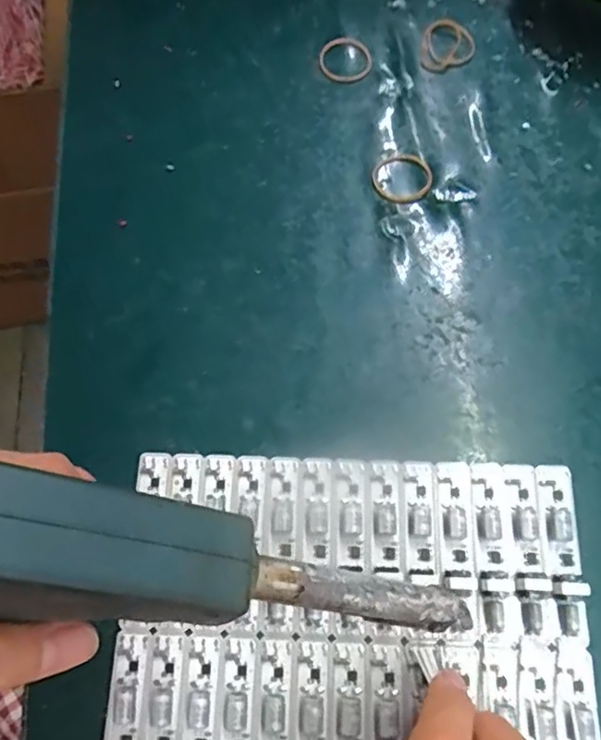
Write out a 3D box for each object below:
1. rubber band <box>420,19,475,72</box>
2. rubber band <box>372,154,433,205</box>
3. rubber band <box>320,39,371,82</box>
[{"bbox_3d":[0.087,-0.191,0.357,0.030,0.004,0.040,14,71,6],"label":"rubber band"},{"bbox_3d":[0.054,-0.103,0.326,0.032,0.004,0.031,0,70,1],"label":"rubber band"},{"bbox_3d":[0.026,-0.180,0.351,0.030,0.004,0.029,0,70,1],"label":"rubber band"}]

